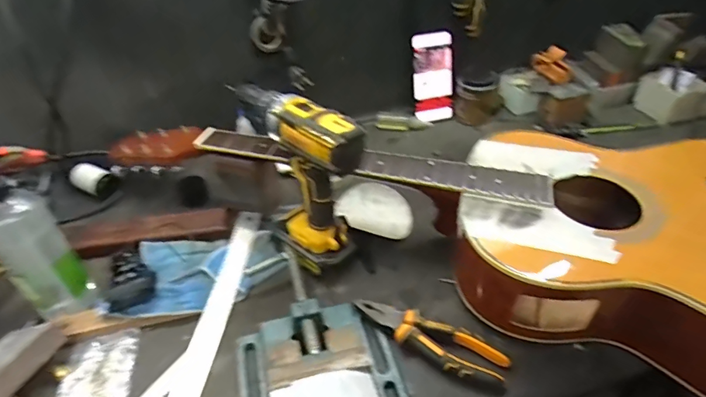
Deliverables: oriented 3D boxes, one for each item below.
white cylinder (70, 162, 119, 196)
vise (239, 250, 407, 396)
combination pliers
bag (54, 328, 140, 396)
[{"bbox_3d":[-0.416,-0.030,0.717,0.077,0.034,0.043,21,45,24],"label":"white cylinder"},{"bbox_3d":[-0.038,0.168,0.469,0.166,0.051,0.241,-10,41,-10],"label":"vise"},{"bbox_3d":[0.086,0.156,0.501,0.170,0.025,0.048,23,46,26],"label":"combination pliers"},{"bbox_3d":[-0.282,0.190,0.485,0.080,0.015,0.097,-7,41,-7],"label":"bag"}]

